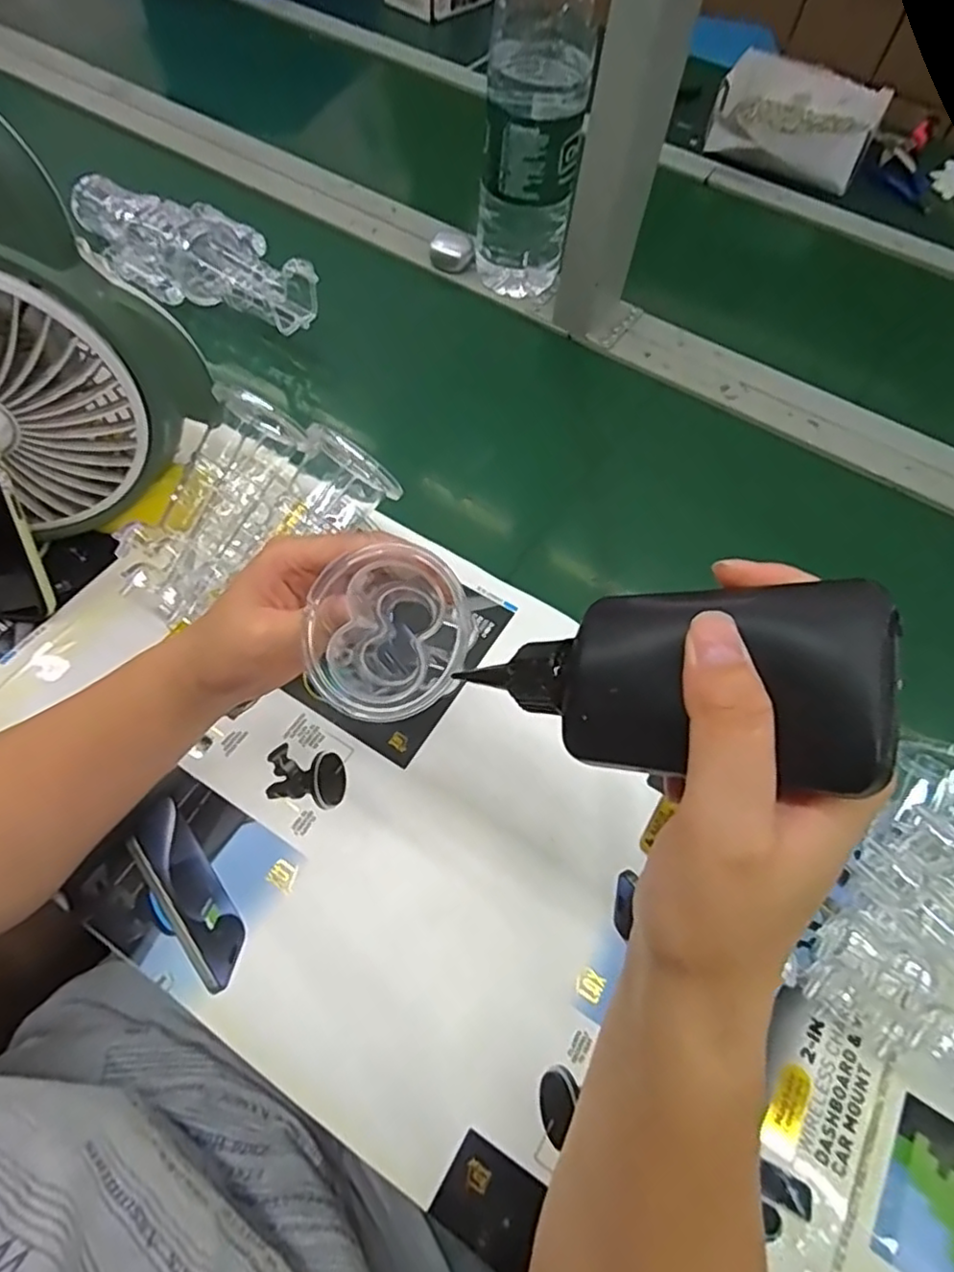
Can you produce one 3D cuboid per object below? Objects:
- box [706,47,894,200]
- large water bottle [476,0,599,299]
[{"bbox_3d":[0.423,-0.686,0.855,0.200,0.054,0.205,25,63,10],"label":"box"},{"bbox_3d":[0.051,-0.460,0.559,0.086,0.322,0.076,7,61,1],"label":"large water bottle"}]

